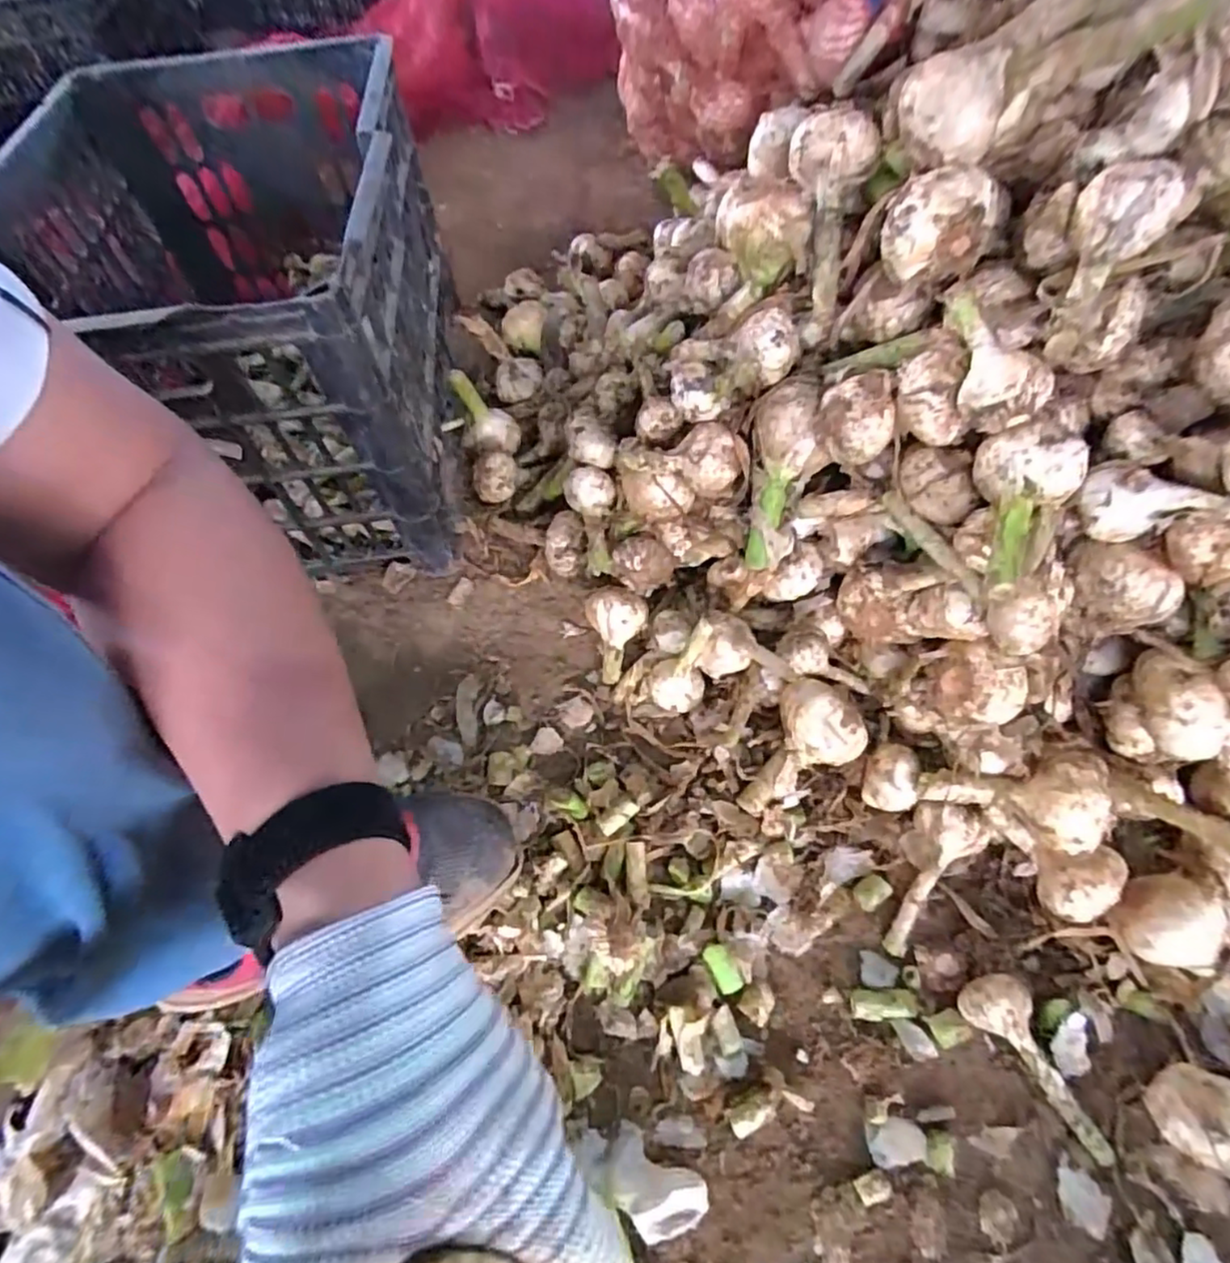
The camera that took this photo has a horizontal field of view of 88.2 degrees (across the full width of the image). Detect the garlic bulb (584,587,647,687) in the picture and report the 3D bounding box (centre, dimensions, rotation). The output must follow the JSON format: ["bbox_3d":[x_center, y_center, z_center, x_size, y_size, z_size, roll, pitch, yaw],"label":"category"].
[{"bbox_3d":[0.002,0.001,0.553,0.053,0.052,0.076,-5,58,1],"label":"garlic bulb"}]

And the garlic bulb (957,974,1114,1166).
[{"bbox_3d":[0.261,0.268,0.388,0.034,0.029,0.111,-30,77,-14],"label":"garlic bulb"}]

